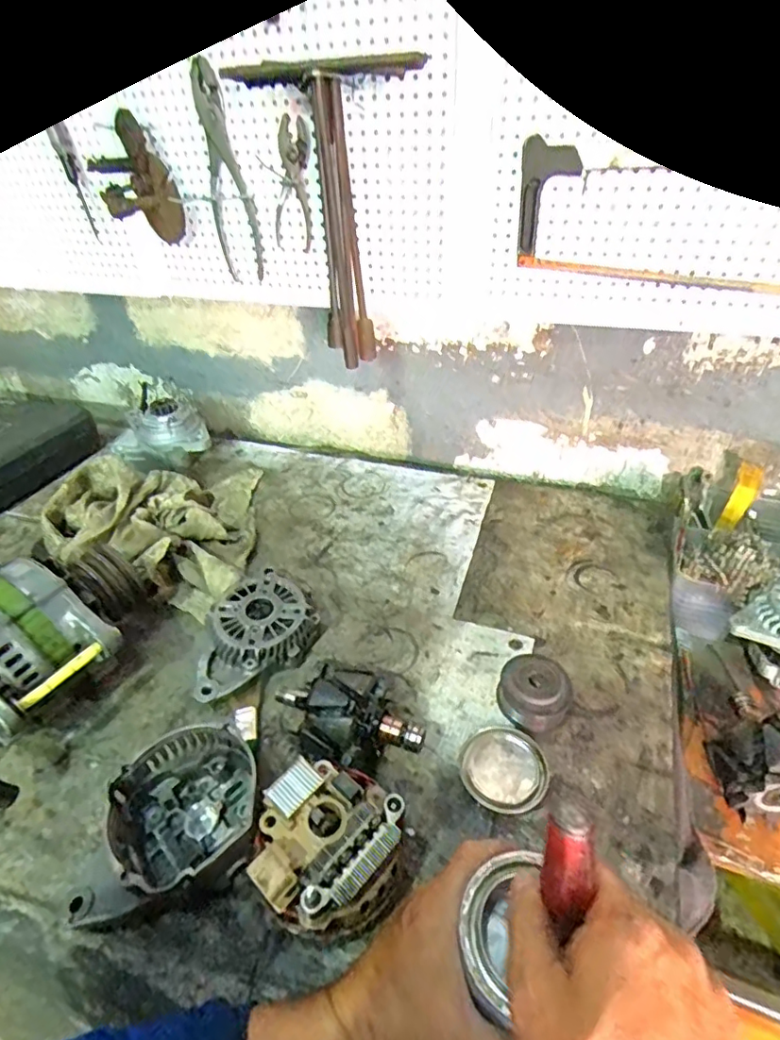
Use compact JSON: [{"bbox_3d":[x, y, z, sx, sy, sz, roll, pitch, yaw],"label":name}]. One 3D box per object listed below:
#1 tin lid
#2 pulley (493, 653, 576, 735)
[{"bbox_3d":[0.103,0.222,0.491,0.074,0.013,0.073,-2,38,2],"label":"tin lid"},{"bbox_3d":[0.142,0.168,0.537,0.065,0.038,0.060,-2,38,2],"label":"pulley"}]

